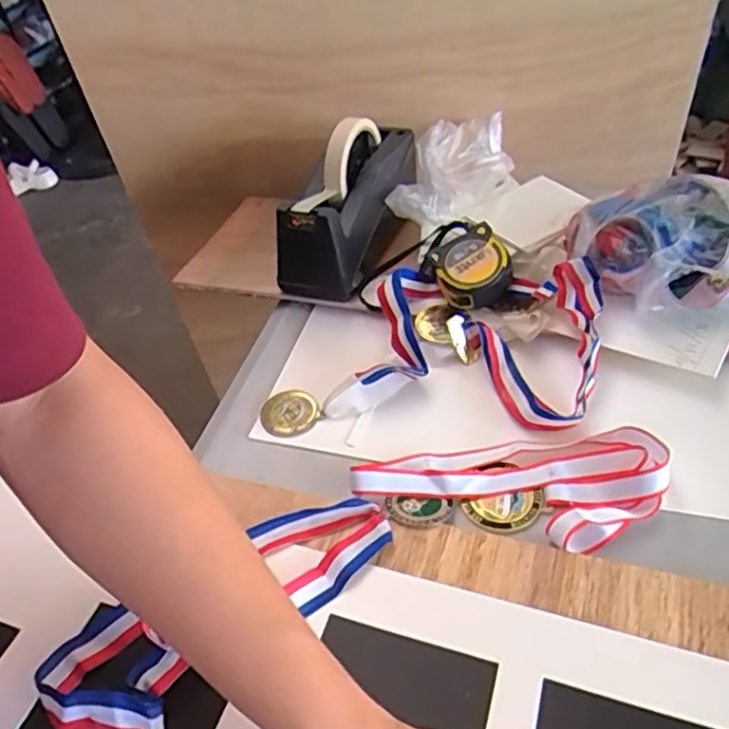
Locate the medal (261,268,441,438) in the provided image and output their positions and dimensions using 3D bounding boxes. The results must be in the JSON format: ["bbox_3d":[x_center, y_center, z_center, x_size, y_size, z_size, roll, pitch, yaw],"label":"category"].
[{"bbox_3d":[0.005,-0.010,0.570,0.093,0.057,0.204,30,54,32],"label":"medal"}]

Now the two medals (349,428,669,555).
[{"bbox_3d":[0.104,0.088,0.478,0.216,0.030,0.091,-3,43,3],"label":"two medals"}]

